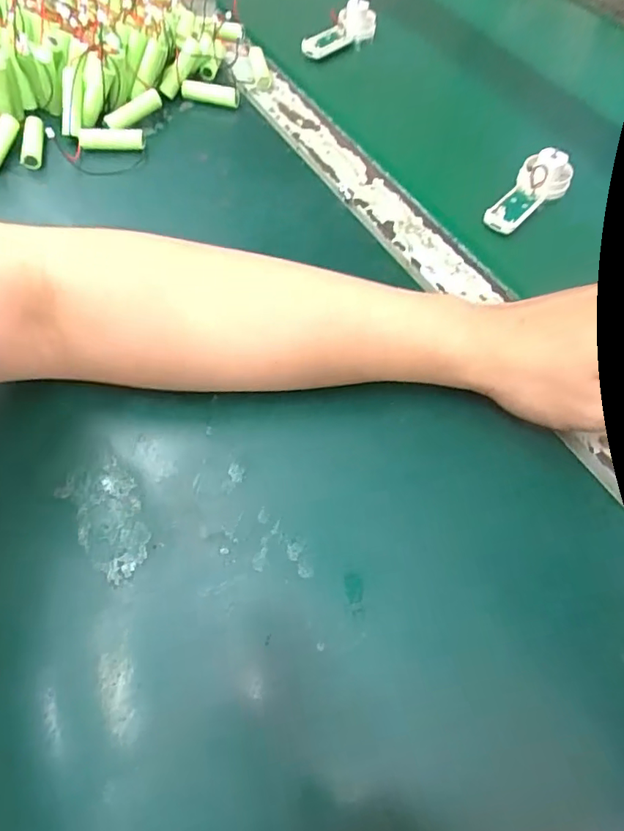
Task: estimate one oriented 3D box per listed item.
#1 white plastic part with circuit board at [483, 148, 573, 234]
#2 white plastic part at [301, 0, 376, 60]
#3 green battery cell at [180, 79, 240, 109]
[{"bbox_3d":[0.170,-0.174,0.410,0.038,0.026,0.085,31,63,16],"label":"white plastic part with circuit board"},{"bbox_3d":[0.027,-0.400,0.550,0.091,0.031,0.026,-38,67,-21],"label":"white plastic part"},{"bbox_3d":[-0.089,-0.283,0.469,0.053,0.014,0.016,13,60,7],"label":"green battery cell"}]

